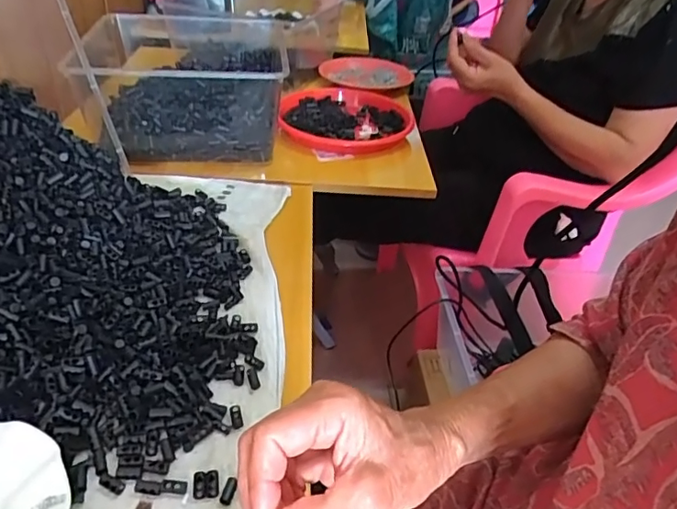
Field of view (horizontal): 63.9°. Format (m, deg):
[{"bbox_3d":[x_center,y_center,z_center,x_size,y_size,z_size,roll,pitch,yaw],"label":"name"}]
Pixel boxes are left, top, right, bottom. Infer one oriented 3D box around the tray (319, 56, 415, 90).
[{"bbox_3d":[0.070,-0.407,1.212,0.221,0.023,0.200,-18,42,-30],"label":"tray"}]

